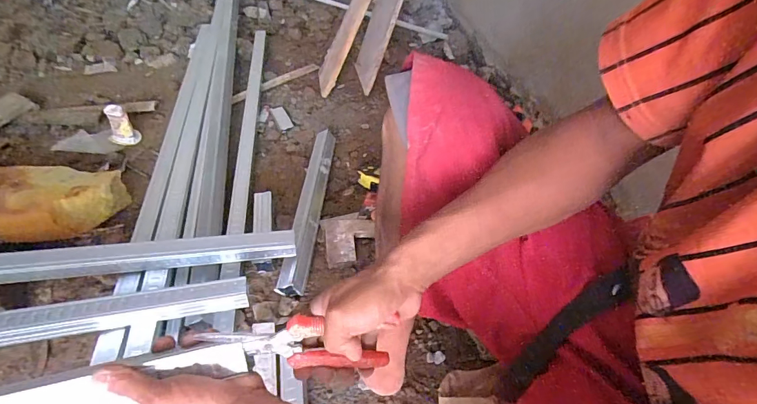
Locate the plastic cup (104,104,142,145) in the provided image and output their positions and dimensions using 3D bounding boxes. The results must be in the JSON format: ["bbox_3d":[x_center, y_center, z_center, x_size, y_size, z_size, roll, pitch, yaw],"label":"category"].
[{"bbox_3d":[-0.658,-0.194,1.002,0.062,0.096,0.065,1,46,-1],"label":"plastic cup"}]

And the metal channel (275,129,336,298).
[{"bbox_3d":[-0.143,-0.007,0.854,0.050,0.048,0.465,3,46,2],"label":"metal channel"}]

